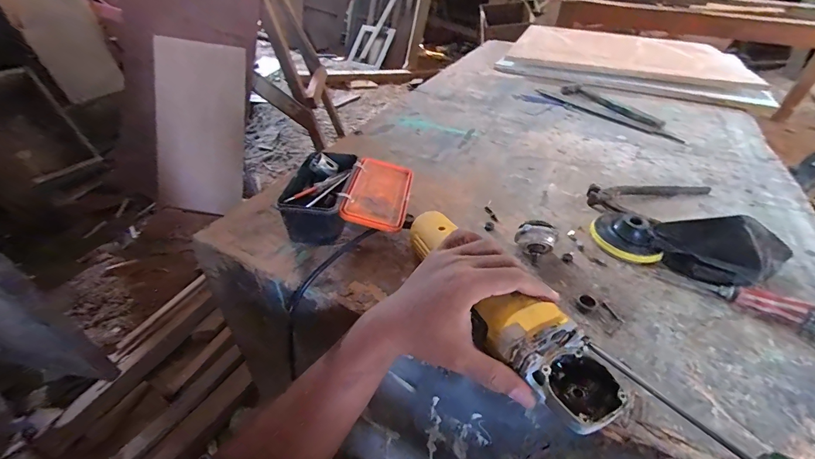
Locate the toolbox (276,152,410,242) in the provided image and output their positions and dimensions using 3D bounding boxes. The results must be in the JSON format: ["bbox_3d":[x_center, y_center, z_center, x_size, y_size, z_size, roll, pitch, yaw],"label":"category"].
[{"bbox_3d":[-0.079,-0.035,0.478,0.159,0.058,0.177,5,41,3],"label":"toolbox"}]

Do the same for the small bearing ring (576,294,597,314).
[{"bbox_3d":[0.196,0.082,0.390,0.020,0.007,0.018,-27,48,-32],"label":"small bearing ring"}]

